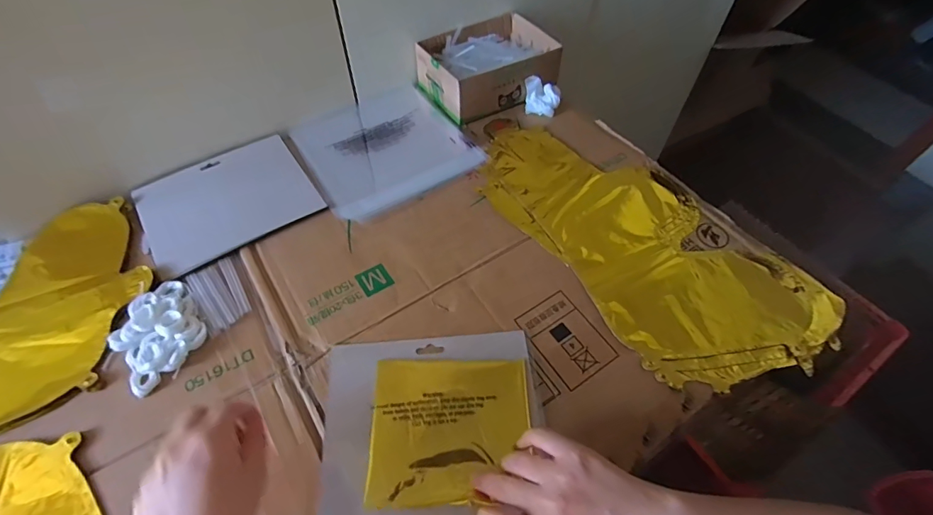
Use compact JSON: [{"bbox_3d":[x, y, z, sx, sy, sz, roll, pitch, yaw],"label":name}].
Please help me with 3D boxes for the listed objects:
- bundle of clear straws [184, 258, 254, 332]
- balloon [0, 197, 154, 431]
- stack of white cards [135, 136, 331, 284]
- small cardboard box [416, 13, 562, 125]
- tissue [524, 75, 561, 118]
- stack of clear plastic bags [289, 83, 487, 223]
[{"bbox_3d":[-0.262,0.038,0.467,0.046,0.005,0.084,-28,60,-20],"label":"bundle of clear straws"},{"bbox_3d":[-0.521,0.093,0.423,0.388,0.024,0.231,-25,59,-18],"label":"balloon"},{"bbox_3d":[-0.294,-0.075,0.543,0.189,0.005,0.165,-31,61,-21],"label":"stack of white cards"},{"bbox_3d":[0.036,-0.294,0.680,0.194,0.064,0.141,-25,59,-18],"label":"small cardboard box"},{"bbox_3d":[0.112,-0.238,0.651,0.052,0.041,0.037,5,55,2],"label":"tissue"},{"bbox_3d":[-0.115,-0.157,0.622,0.213,0.018,0.229,-25,58,-19],"label":"stack of clear plastic bags"}]

